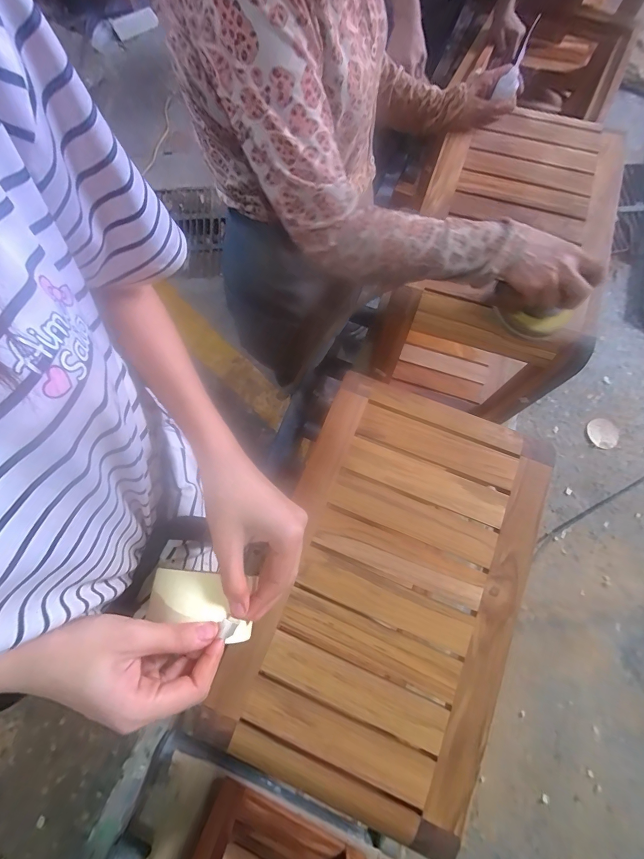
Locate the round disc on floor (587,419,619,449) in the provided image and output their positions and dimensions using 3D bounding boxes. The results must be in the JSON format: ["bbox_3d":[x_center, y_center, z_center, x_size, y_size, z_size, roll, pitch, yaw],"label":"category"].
[{"bbox_3d":[1.056,0.014,1.351,0.104,0.011,0.114,0,73,0],"label":"round disc on floor"}]

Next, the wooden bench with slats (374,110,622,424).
[{"bbox_3d":[0.314,-0.290,0.740,0.291,0.362,0.447,18,73,6],"label":"wooden bench with slats"}]

